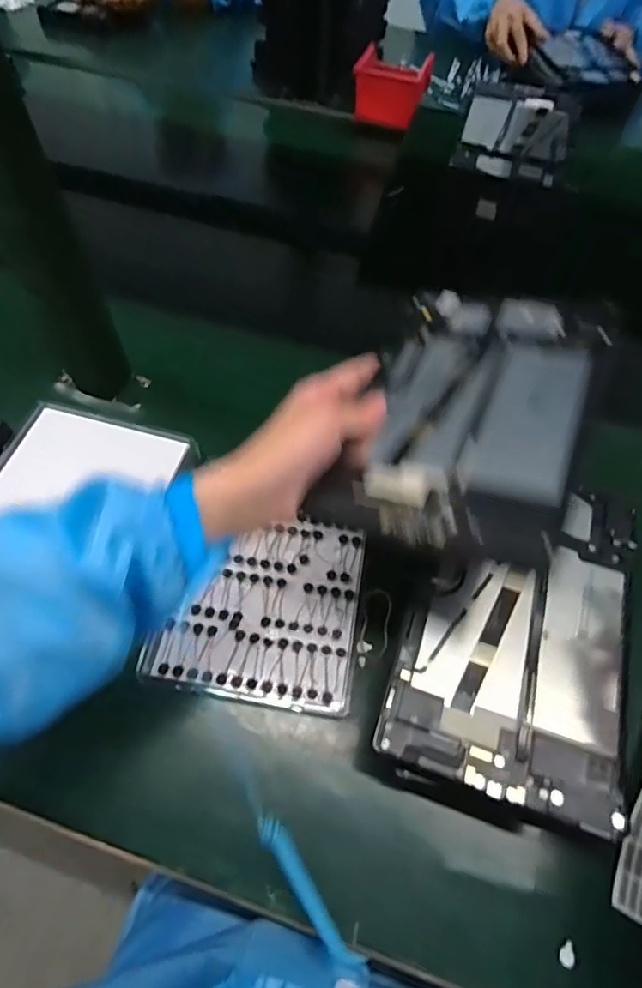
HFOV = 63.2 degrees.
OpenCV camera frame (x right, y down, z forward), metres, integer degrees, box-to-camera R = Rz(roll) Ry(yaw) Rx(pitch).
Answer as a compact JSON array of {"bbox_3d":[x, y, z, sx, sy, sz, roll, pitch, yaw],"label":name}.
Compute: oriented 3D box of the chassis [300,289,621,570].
[{"bbox_3d":[0.102,-0.065,0.347,0.144,0.008,0.241,11,54,25],"label":"chassis"}]

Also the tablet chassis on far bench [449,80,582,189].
[{"bbox_3d":[0.260,-0.484,0.692,0.141,0.018,0.223,20,60,8],"label":"tablet chassis on far bench"}]

